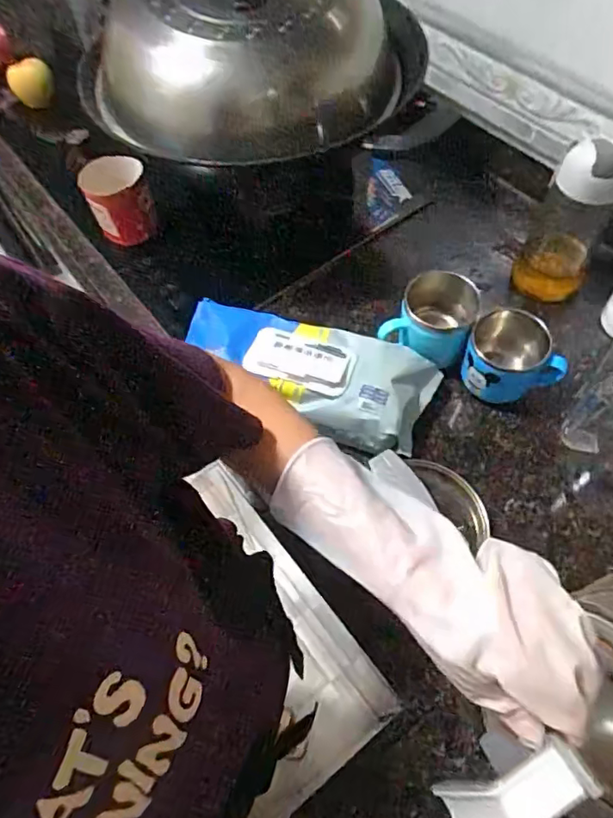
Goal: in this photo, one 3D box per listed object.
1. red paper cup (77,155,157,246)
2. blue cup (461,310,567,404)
[{"bbox_3d":[-0.240,-0.267,0.706,0.078,0.080,0.072,-2,59,3],"label":"red paper cup"},{"bbox_3d":[0.224,-0.053,0.596,0.097,0.084,0.086,23,63,16],"label":"blue cup"}]

